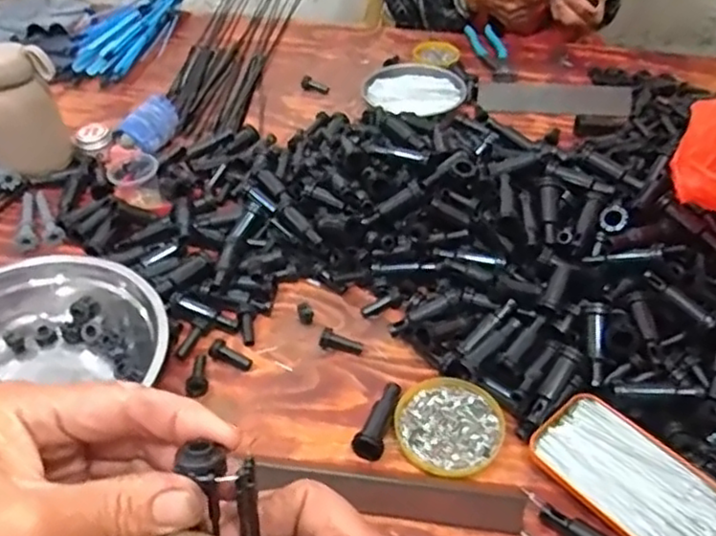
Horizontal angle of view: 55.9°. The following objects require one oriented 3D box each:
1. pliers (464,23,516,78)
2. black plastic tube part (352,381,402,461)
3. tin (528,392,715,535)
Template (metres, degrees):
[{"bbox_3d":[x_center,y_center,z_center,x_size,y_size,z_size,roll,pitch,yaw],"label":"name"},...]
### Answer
[{"bbox_3d":[0.196,-0.311,0.983,0.045,0.010,0.159,-5,44,-4],"label":"pliers"},{"bbox_3d":[0.018,0.114,0.526,0.021,0.018,0.072,14,45,15],"label":"black plastic tube part"},{"bbox_3d":[0.198,0.152,0.479,0.074,0.015,0.143,-33,52,-29],"label":"tin"}]

